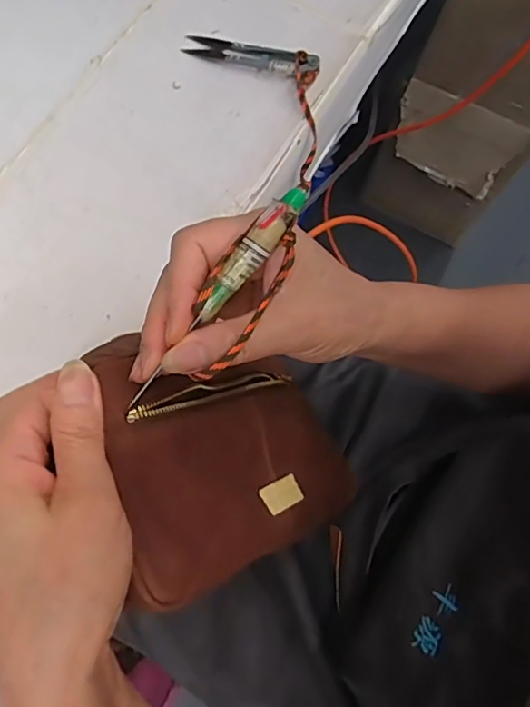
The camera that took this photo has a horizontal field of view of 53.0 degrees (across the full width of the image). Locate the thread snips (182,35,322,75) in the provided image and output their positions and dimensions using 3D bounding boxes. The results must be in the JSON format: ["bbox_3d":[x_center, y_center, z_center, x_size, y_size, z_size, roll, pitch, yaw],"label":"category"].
[{"bbox_3d":[-0.011,-0.222,0.393,0.101,0.013,0.022,20,72,4],"label":"thread snips"}]

